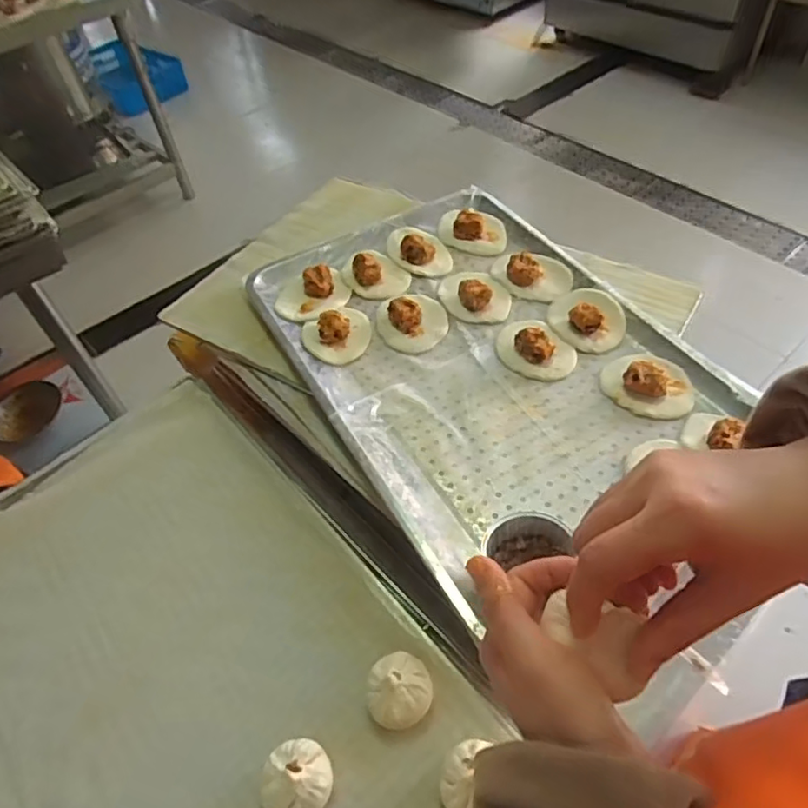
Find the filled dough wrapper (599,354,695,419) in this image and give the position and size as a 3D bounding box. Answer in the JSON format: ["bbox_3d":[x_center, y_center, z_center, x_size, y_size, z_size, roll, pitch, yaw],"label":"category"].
[{"bbox_3d":[0.272,-0.028,0.670,0.096,0.031,0.081,20,55,19],"label":"filled dough wrapper"}]

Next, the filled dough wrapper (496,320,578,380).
[{"bbox_3d":[0.153,-0.072,0.714,0.078,0.035,0.094,-27,54,-17],"label":"filled dough wrapper"}]

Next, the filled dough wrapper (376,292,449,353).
[{"bbox_3d":[0.009,-0.112,0.756,0.089,0.035,0.102,-9,51,-3],"label":"filled dough wrapper"}]

